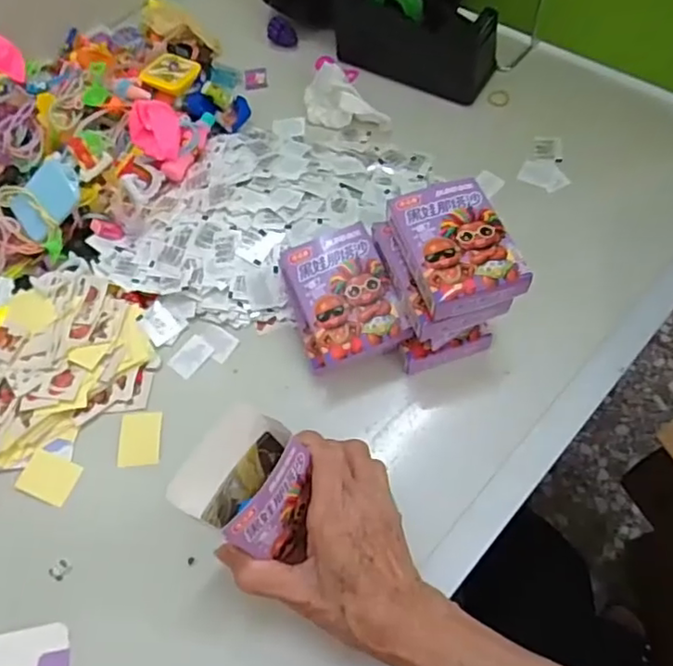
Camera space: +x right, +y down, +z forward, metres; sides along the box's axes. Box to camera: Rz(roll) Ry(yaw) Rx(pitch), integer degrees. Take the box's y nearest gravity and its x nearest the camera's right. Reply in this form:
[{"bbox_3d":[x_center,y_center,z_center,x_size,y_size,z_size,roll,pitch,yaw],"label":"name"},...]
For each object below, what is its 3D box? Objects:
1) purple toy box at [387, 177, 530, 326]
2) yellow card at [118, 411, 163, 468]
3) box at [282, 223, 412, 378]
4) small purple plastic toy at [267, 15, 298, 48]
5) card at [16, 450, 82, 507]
[{"bbox_3d":[0.080,-0.060,0.403,0.068,0.020,0.093,-16,62,-4],"label":"purple toy box"},{"bbox_3d":[-0.145,0.078,0.448,0.030,0.004,0.039,-5,62,2],"label":"yellow card"},{"bbox_3d":[0.005,-0.025,0.450,0.074,0.039,0.093,-20,74,-2],"label":"box"},{"bbox_3d":[-0.056,-0.311,0.627,0.029,0.020,0.022,-10,62,-1],"label":"small purple plastic toy"},{"bbox_3d":[-0.208,0.104,0.438,0.040,0.004,0.031,17,65,13],"label":"card"}]

